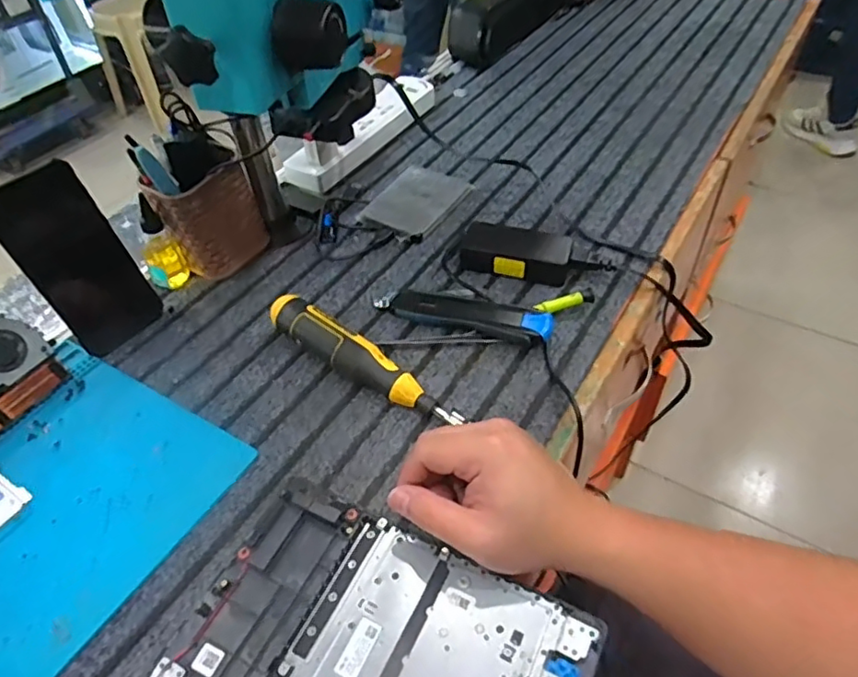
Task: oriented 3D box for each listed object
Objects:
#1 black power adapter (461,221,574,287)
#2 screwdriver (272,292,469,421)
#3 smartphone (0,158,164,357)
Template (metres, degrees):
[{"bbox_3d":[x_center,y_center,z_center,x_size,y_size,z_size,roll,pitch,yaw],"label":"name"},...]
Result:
[{"bbox_3d":[0.088,-0.087,0.603,0.108,0.034,0.054,17,51,16],"label":"black power adapter"},{"bbox_3d":[-0.059,0.020,0.516,0.191,0.038,0.032,27,57,24],"label":"screwdriver"},{"bbox_3d":[-0.312,-0.068,0.538,0.007,0.162,0.080,12,45,41],"label":"smartphone"}]

